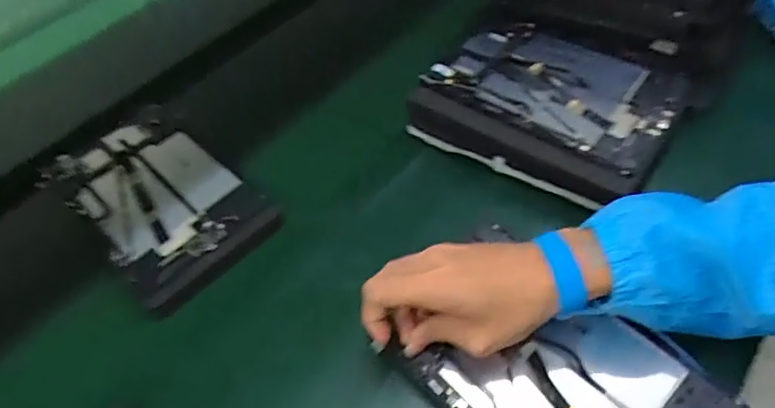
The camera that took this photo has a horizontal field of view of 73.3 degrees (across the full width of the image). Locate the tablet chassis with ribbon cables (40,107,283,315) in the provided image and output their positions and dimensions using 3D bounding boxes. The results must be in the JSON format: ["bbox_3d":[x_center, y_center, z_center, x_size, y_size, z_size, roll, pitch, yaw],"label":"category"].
[{"bbox_3d":[-0.240,-0.011,0.547,0.266,0.029,0.148,36,61,26],"label":"tablet chassis with ribbon cables"}]

